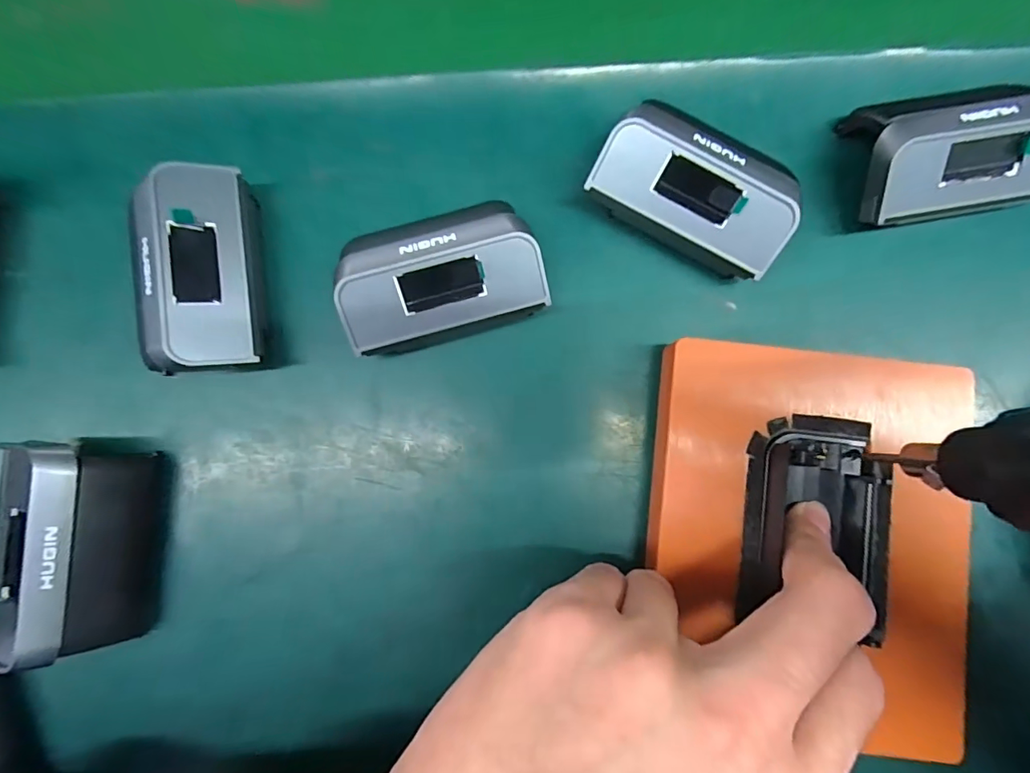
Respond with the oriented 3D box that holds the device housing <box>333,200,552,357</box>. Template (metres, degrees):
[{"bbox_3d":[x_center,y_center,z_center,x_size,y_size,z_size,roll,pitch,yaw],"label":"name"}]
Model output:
[{"bbox_3d":[-0.028,-0.040,0.177,0.072,0.026,0.045,-18,84,-2],"label":"device housing"}]

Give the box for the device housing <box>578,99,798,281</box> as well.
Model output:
[{"bbox_3d":[0.067,-0.071,0.181,0.072,0.033,0.038,30,85,3],"label":"device housing"}]

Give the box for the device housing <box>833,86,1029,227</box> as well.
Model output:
[{"bbox_3d":[0.168,-0.089,0.180,0.079,0.030,0.045,-8,84,-1],"label":"device housing"}]

